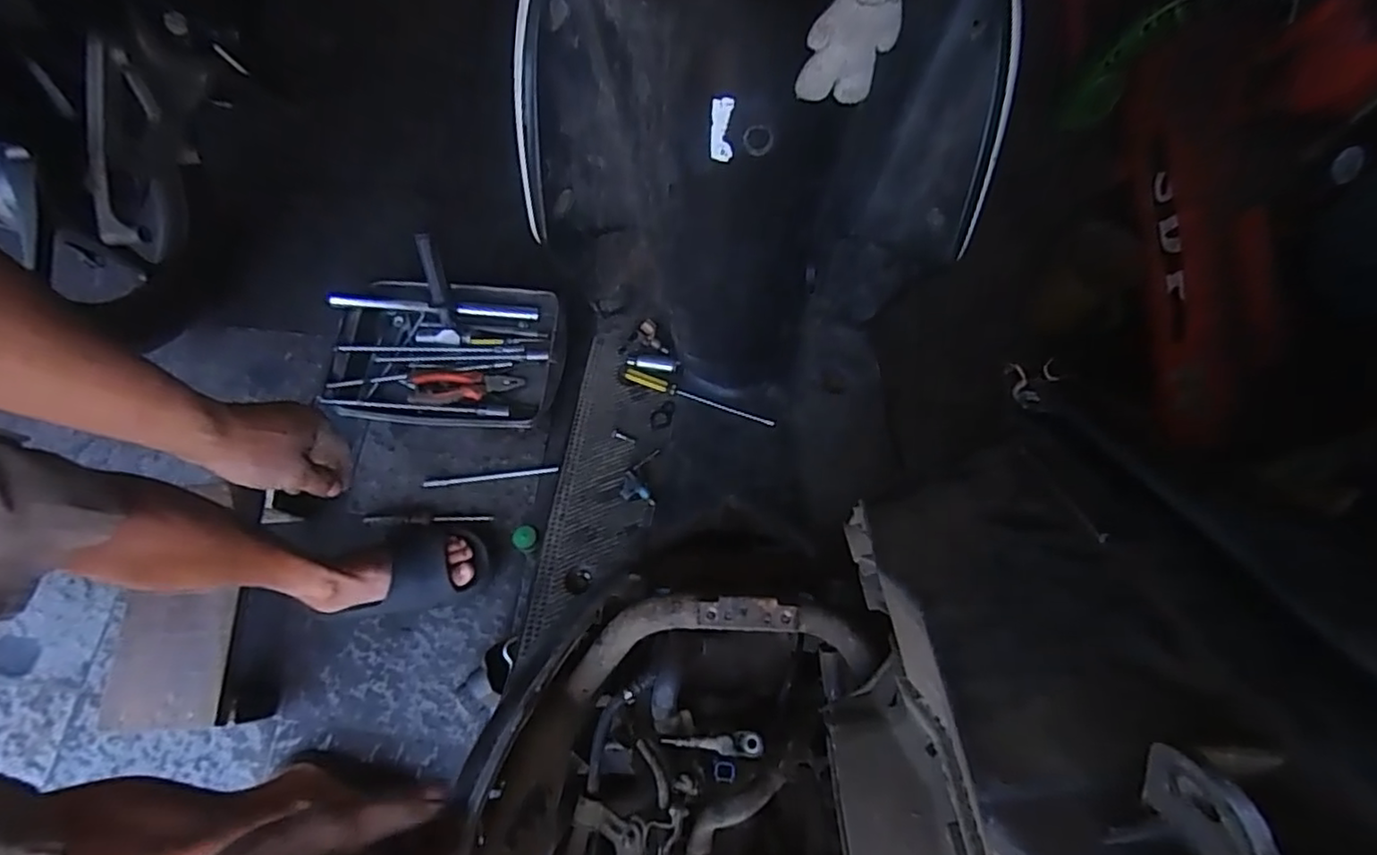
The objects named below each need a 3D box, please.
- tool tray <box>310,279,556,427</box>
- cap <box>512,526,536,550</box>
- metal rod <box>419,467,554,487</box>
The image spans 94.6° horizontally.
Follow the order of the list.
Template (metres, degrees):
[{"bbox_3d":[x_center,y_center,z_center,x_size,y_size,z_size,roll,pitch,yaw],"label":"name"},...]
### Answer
[{"bbox_3d":[-0.411,-0.122,1.043,0.355,0.076,0.239,3,70,2],"label":"tool tray"},{"bbox_3d":[-0.197,0.132,0.763,0.026,0.016,0.028,0,70,1],"label":"cap"},{"bbox_3d":[-0.313,0.078,1.006,0.212,0.011,0.011,-6,70,-2],"label":"metal rod"}]

